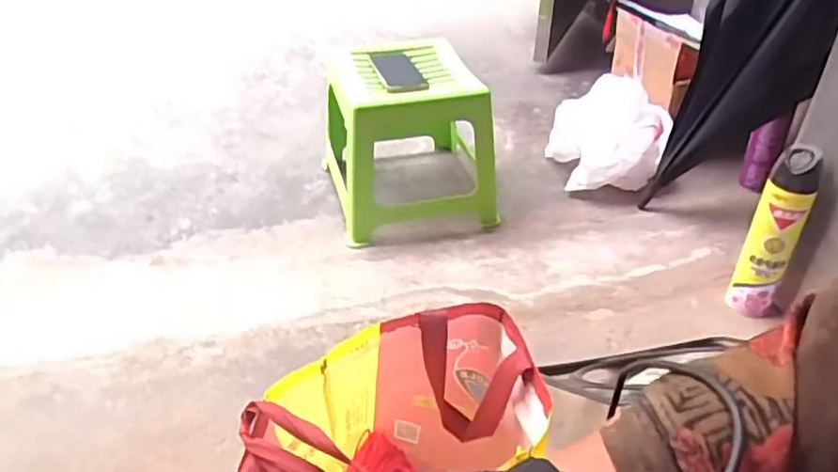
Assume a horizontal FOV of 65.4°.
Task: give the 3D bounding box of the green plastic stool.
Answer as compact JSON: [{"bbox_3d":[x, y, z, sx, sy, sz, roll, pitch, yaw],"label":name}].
[{"bbox_3d":[-0.029,-0.206,1.298,0.313,0.296,0.315,-7,36,-6],"label":"green plastic stool"}]

